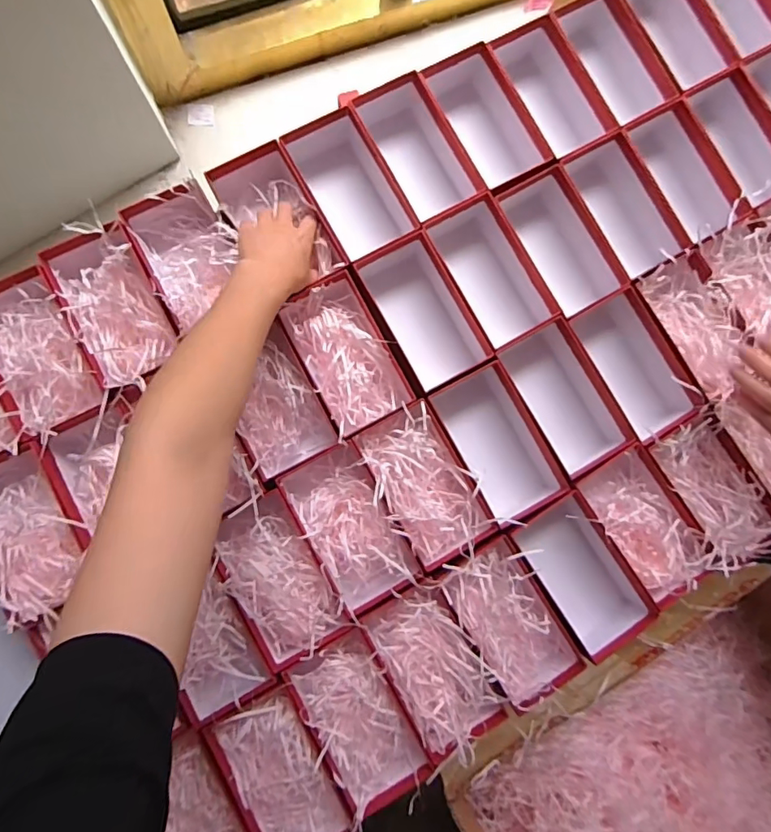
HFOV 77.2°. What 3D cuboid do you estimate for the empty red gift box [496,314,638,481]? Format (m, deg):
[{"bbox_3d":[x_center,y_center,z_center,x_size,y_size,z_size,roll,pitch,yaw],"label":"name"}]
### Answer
[{"bbox_3d":[0.199,-0.019,0.564,0.096,0.093,0.160,-28,87,-6],"label":"empty red gift box"}]

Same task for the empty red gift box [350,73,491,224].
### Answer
[{"bbox_3d":[0.037,-0.295,0.564,0.100,0.074,0.160,-30,88,-6],"label":"empty red gift box"}]

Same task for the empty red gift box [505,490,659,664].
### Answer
[{"bbox_3d":[0.207,0.171,0.538,0.096,0.071,0.168,-32,88,-7],"label":"empty red gift box"}]

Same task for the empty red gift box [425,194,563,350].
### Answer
[{"bbox_3d":[0.119,-0.161,0.568,0.100,0.084,0.164,-30,88,-6],"label":"empty red gift box"}]

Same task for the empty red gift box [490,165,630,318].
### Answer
[{"bbox_3d":[0.202,-0.203,0.575,0.096,0.078,0.163,-31,88,-7],"label":"empty red gift box"}]

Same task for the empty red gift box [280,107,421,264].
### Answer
[{"bbox_3d":[-0.042,-0.255,0.553,0.095,0.066,0.168,-28,87,-6],"label":"empty red gift box"}]

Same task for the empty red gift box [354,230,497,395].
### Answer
[{"bbox_3d":[0.038,-0.116,0.556,0.092,0.073,0.172,-28,87,-6],"label":"empty red gift box"}]

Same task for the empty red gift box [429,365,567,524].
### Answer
[{"bbox_3d":[0.122,0.030,0.539,0.094,0.063,0.160,-27,87,-6],"label":"empty red gift box"}]

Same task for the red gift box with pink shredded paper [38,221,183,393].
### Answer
[{"bbox_3d":[-0.279,-0.112,0.508,0.087,0.052,0.161,-26,87,-6],"label":"red gift box with pink shredded paper"}]

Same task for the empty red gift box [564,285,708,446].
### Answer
[{"bbox_3d":[0.277,-0.054,0.573,0.094,0.095,0.163,-31,88,-7],"label":"empty red gift box"}]

